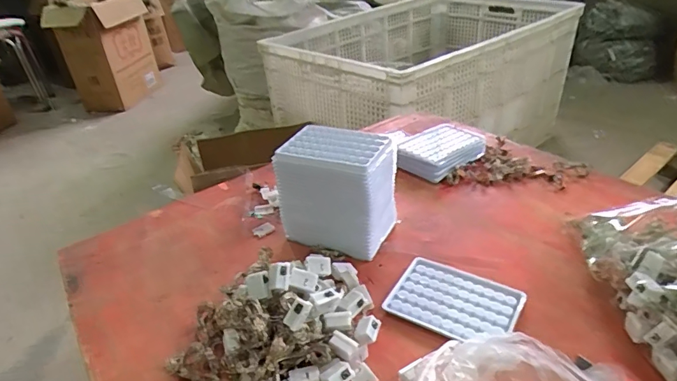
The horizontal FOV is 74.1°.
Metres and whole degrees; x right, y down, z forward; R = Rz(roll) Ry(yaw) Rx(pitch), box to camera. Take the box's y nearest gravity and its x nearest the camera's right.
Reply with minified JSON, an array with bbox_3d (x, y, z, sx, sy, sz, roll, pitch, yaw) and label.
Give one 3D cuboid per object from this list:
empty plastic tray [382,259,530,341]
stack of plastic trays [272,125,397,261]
[{"bbox_3d":[0.128,0.120,0.492,0.129,0.008,0.096,17,38,29],"label":"empty plastic tray"},{"bbox_3d":[0.000,-0.001,0.585,0.132,0.136,0.095,13,37,26],"label":"stack of plastic trays"}]

